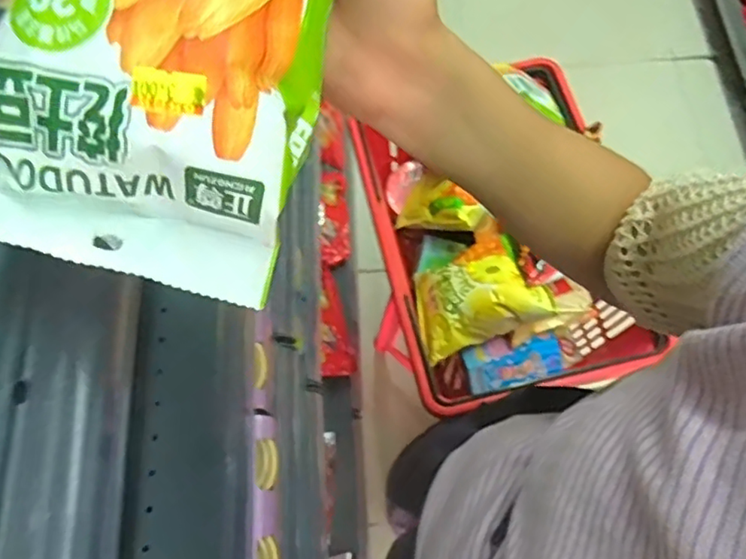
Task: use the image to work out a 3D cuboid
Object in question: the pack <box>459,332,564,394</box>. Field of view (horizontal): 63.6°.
[{"bbox_3d":[0.198,0.113,0.841,0.131,0.035,0.062,-13,69,-3],"label":"pack"}]

